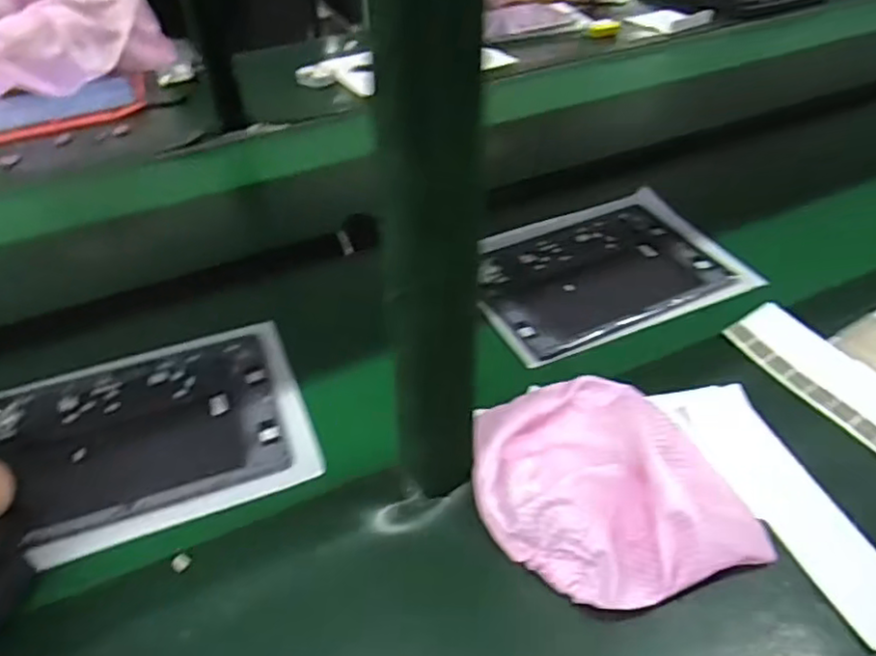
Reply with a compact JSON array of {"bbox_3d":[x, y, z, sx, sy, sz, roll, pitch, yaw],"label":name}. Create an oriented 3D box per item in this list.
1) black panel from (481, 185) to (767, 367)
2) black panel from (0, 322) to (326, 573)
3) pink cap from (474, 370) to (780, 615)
[{"bbox_3d":[0.175,-0.064,0.730,0.288,0.015,0.203,-20,46,-19],"label":"black panel"},{"bbox_3d":[-0.256,0.089,0.572,0.273,0.016,0.211,-19,44,-18],"label":"black panel"},{"bbox_3d":[0.124,0.115,0.501,0.179,0.052,0.179,-1,41,1],"label":"pink cap"}]

